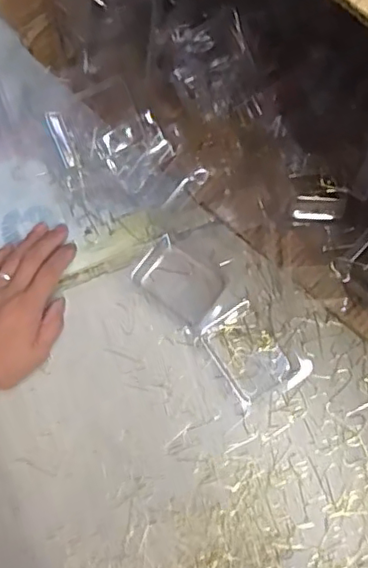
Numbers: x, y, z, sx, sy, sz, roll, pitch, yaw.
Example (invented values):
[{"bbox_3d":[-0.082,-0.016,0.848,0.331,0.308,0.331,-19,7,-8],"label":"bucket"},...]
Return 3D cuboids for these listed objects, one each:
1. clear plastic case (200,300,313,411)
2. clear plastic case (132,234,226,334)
[{"bbox_3d":[0.061,0.062,0.527,0.065,0.020,0.084,-32,79,-5],"label":"clear plastic case"},{"bbox_3d":[-0.002,-0.001,0.543,0.088,0.015,0.052,41,82,9],"label":"clear plastic case"}]

